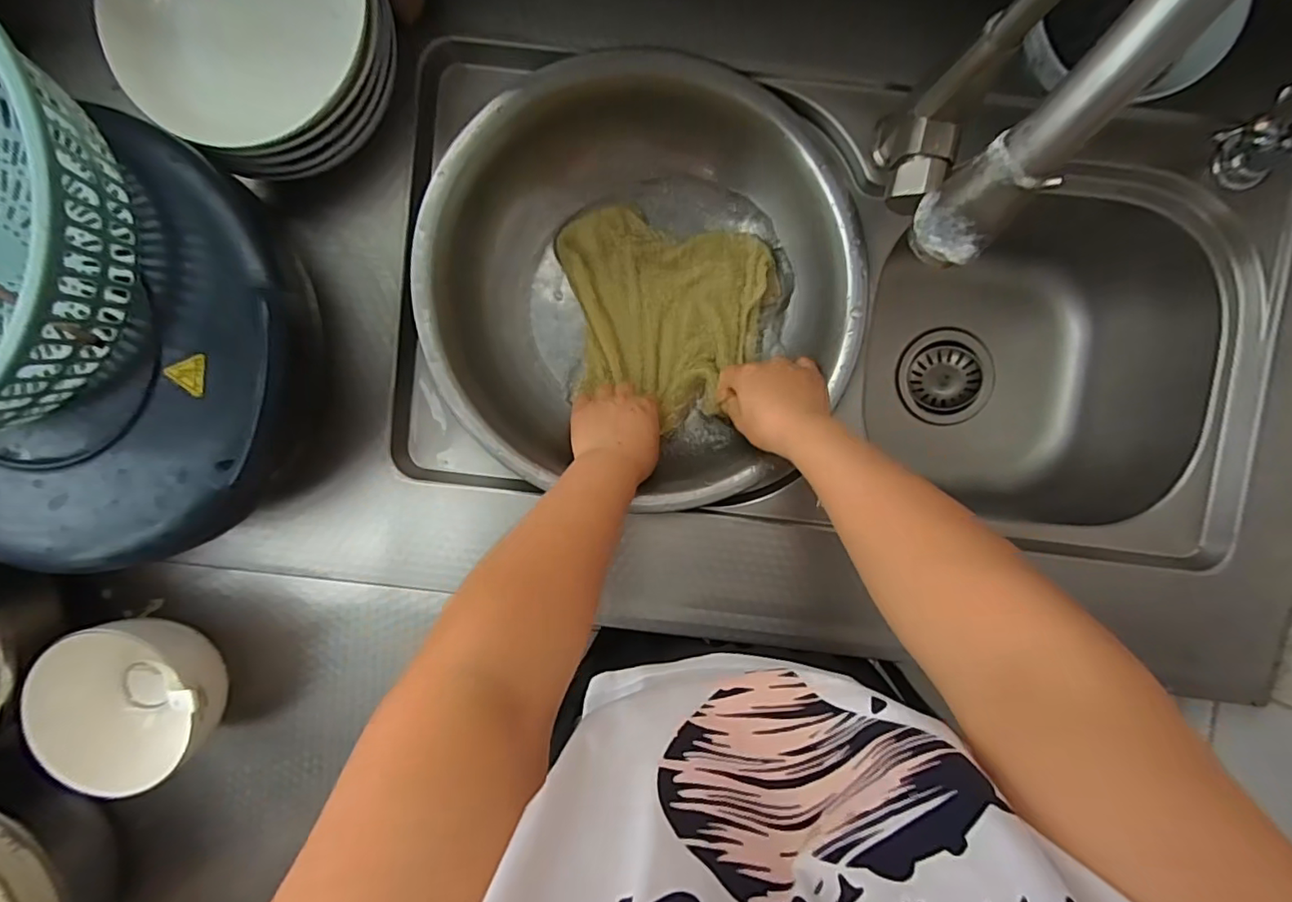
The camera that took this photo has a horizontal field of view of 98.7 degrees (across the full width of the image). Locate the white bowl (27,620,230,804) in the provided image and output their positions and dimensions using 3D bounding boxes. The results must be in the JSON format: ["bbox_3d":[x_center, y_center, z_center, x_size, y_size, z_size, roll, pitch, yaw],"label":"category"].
[{"bbox_3d":[-0.402,0.195,0.450,0.122,0.079,0.121,0,94,1],"label":"white bowl"}]

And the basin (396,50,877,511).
[{"bbox_3d":[0.006,-0.139,0.486,0.353,0.120,0.340,0,94,1],"label":"basin"}]

